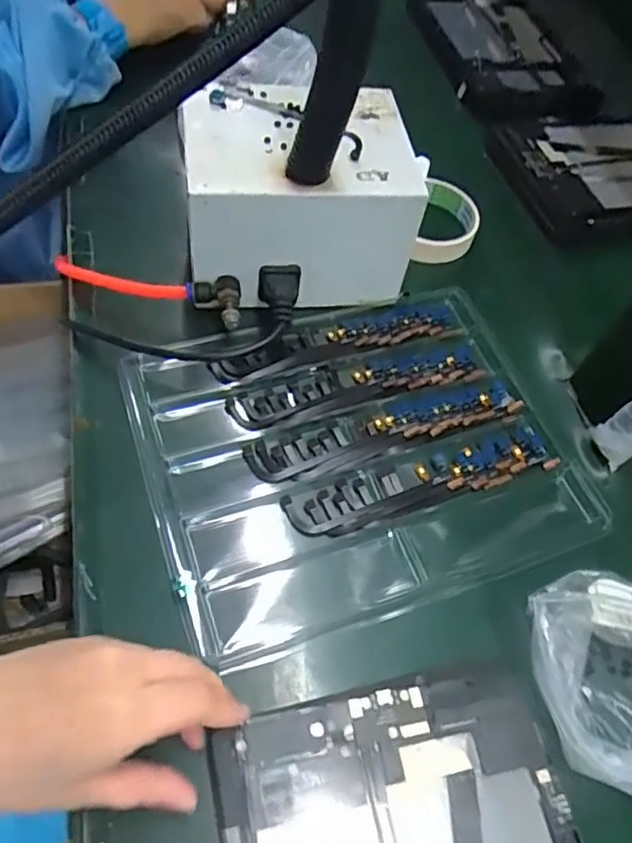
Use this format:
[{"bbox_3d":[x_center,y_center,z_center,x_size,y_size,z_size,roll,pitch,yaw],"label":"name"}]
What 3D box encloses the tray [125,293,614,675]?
[{"bbox_3d":[0.029,0.013,0.406,0.271,0.016,0.215,-14,61,-17],"label":"tray"}]

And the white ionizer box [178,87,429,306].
[{"bbox_3d":[-0.018,-0.165,0.456,0.162,0.105,0.126,-6,60,-12],"label":"white ionizer box"}]

